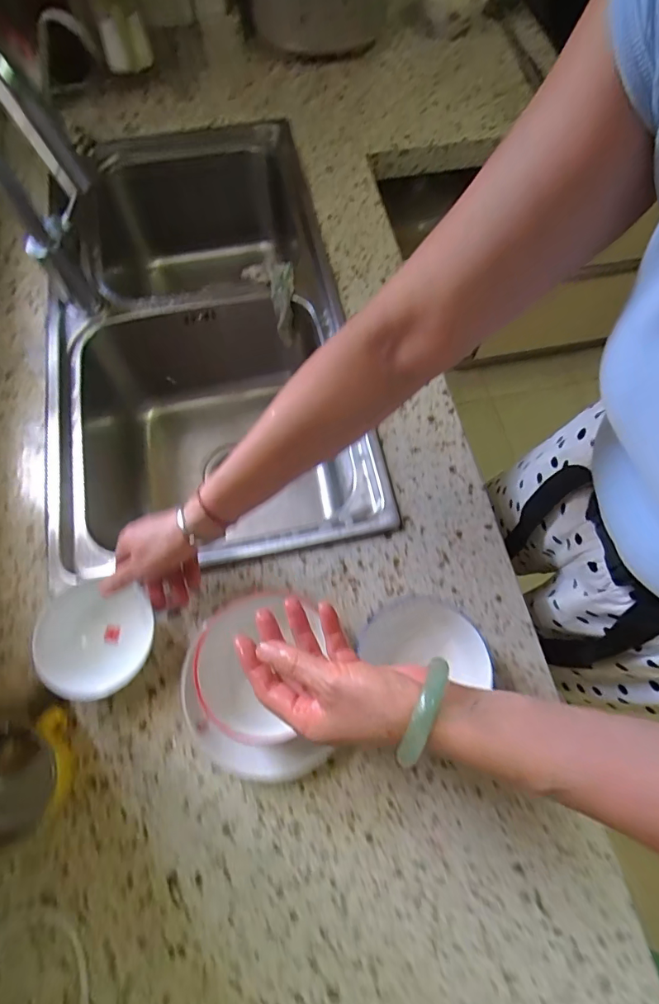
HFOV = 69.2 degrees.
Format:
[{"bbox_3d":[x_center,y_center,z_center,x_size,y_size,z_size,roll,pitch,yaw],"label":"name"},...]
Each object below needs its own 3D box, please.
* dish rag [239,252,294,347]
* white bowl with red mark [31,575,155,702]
[{"bbox_3d":[-0.078,-0.297,0.709,0.070,0.064,0.123,-21,109,-9],"label":"dish rag"},{"bbox_3d":[-0.234,0.137,0.479,0.098,0.061,0.110,-13,69,-5],"label":"white bowl with red mark"}]

